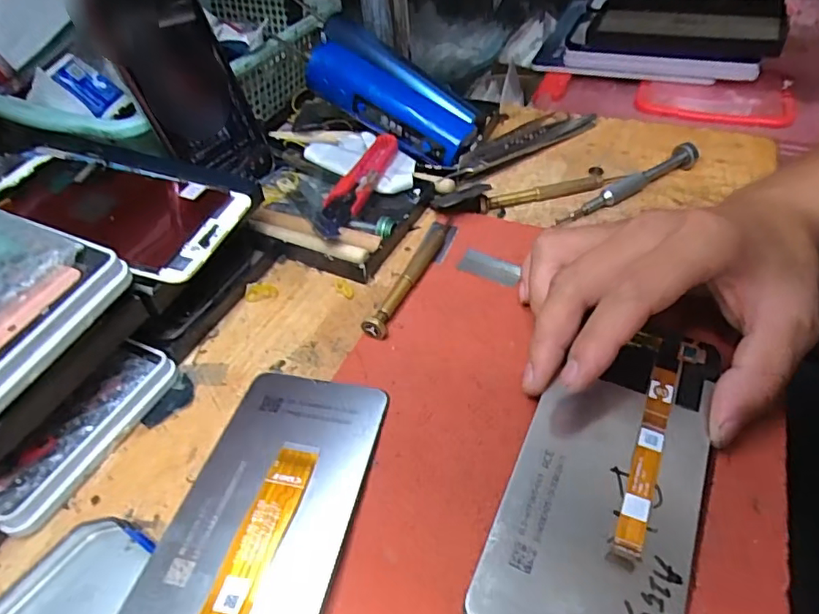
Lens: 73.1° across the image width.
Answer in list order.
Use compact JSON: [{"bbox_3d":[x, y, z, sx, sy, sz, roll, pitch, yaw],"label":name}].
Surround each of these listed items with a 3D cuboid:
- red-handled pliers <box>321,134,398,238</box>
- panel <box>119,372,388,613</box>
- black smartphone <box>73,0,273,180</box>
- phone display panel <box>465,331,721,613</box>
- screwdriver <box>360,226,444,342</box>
[{"bbox_3d":[-0.036,-0.086,0.374,0.026,0.012,0.104,12,48,17],"label":"red-handled pliers"},{"bbox_3d":[-0.061,0.091,0.223,0.071,0.011,0.156,8,42,11],"label":"panel"},{"bbox_3d":[-0.145,-0.145,0.366,0.010,0.142,0.074,14,51,38],"label":"black smartphone"},{"bbox_3d":[0.083,0.067,0.228,0.070,0.004,0.151,19,54,19],"label":"phone display panel"},{"bbox_3d":[0.001,-0.016,0.323,0.011,0.013,0.093,17,50,21],"label":"screwdriver"}]

